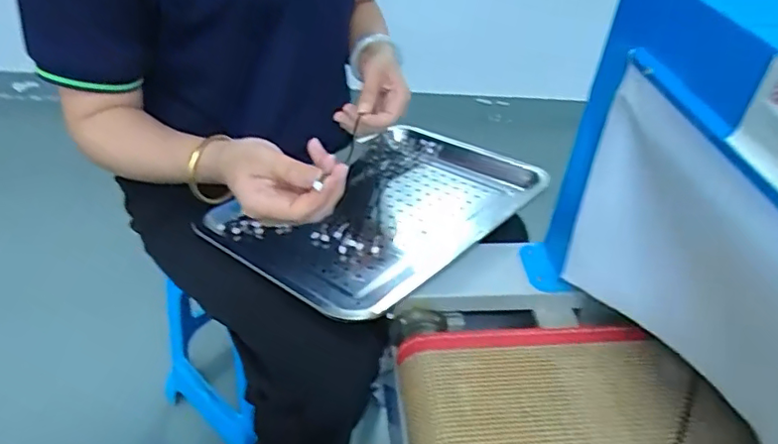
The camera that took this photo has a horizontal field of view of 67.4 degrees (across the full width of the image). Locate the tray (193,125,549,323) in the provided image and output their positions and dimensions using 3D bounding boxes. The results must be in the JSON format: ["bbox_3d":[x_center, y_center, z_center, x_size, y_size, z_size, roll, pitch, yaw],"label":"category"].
[{"bbox_3d":[-0.010,-0.026,0.745,0.270,0.042,0.395,32,46,30],"label":"tray"}]

